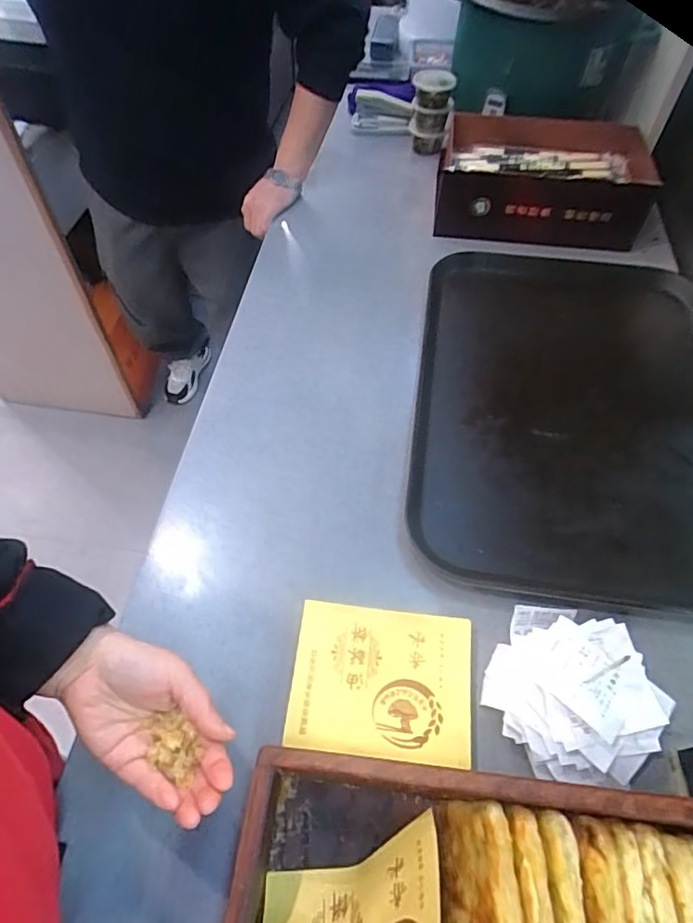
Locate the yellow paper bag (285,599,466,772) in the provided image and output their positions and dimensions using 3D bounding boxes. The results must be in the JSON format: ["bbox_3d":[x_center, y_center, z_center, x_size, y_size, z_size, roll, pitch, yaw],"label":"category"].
[{"bbox_3d":[0.029,0.180,0.444,0.142,0.021,0.113,4,56,6],"label":"yellow paper bag"}]

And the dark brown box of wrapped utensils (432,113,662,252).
[{"bbox_3d":[0.294,-0.425,0.823,0.302,0.098,0.196,5,55,2],"label":"dark brown box of wrapped utensils"}]

